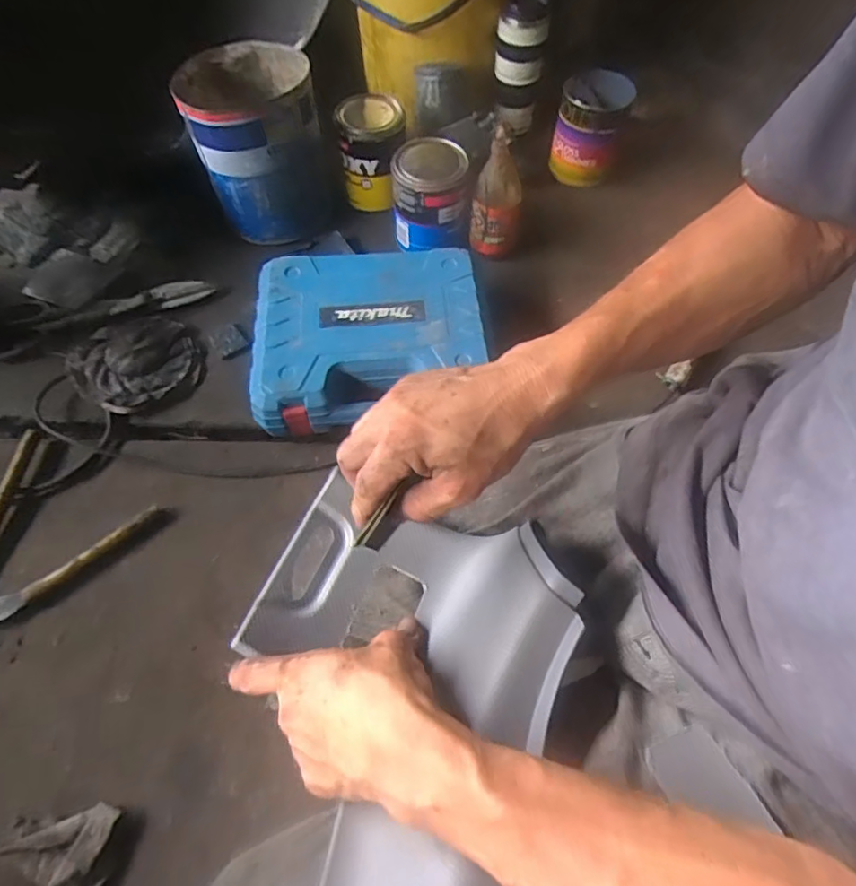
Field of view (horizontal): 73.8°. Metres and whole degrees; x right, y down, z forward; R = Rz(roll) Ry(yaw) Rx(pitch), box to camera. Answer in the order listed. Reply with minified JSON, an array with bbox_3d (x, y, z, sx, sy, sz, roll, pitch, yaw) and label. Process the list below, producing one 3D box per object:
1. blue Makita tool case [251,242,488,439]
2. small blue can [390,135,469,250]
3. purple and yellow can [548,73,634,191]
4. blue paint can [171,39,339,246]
[{"bbox_3d":[-0.073,-0.131,0.715,0.270,0.076,0.230,-4,60,-3],"label":"blue Makita tool case"},{"bbox_3d":[0.003,-0.351,0.808,0.102,0.118,0.107,0,60,0],"label":"small blue can"},{"bbox_3d":[0.256,-0.500,0.898,0.103,0.116,0.118,18,62,10],"label":"purple and yellow can"},{"bbox_3d":[-0.236,-0.418,0.806,0.166,0.196,0.172,0,60,0],"label":"blue paint can"}]

